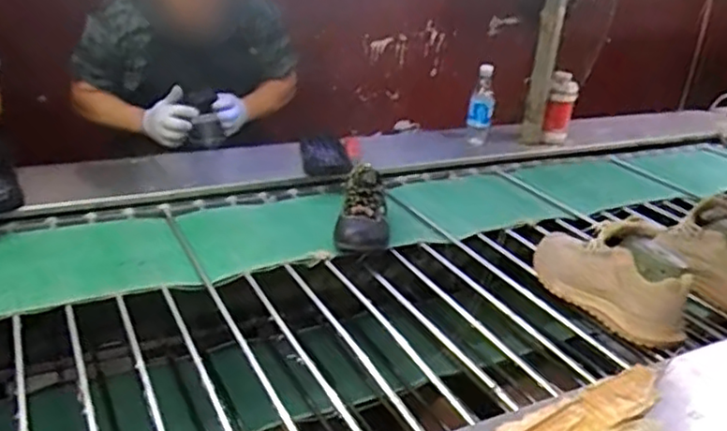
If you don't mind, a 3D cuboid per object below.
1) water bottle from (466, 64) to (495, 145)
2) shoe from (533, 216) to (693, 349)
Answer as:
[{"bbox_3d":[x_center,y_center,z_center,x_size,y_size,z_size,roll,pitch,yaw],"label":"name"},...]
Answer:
[{"bbox_3d":[0.315,-0.284,1.797,0.068,0.214,0.068,8,24,6],"label":"water bottle"},{"bbox_3d":[0.394,0.091,1.091,0.112,0.158,0.303,-4,26,-22],"label":"shoe"}]

